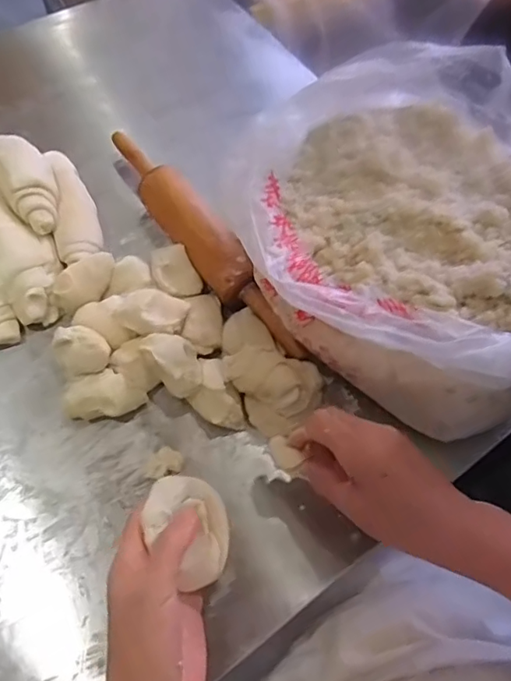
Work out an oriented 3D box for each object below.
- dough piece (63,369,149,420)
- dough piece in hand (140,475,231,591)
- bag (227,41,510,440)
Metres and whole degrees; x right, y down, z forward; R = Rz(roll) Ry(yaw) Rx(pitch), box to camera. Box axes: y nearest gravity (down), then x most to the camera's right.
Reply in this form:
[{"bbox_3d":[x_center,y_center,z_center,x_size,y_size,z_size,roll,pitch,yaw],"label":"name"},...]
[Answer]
[{"bbox_3d":[-0.133,0.051,0.472,0.065,0.036,0.040,-13,65,-10],"label":"dough piece"},{"bbox_3d":[-0.047,0.134,0.378,0.055,0.026,0.076,-23,67,-14],"label":"dough piece in hand"},{"bbox_3d":[0.128,-0.096,0.452,0.280,0.158,0.312,-5,64,-6],"label":"bag"}]

